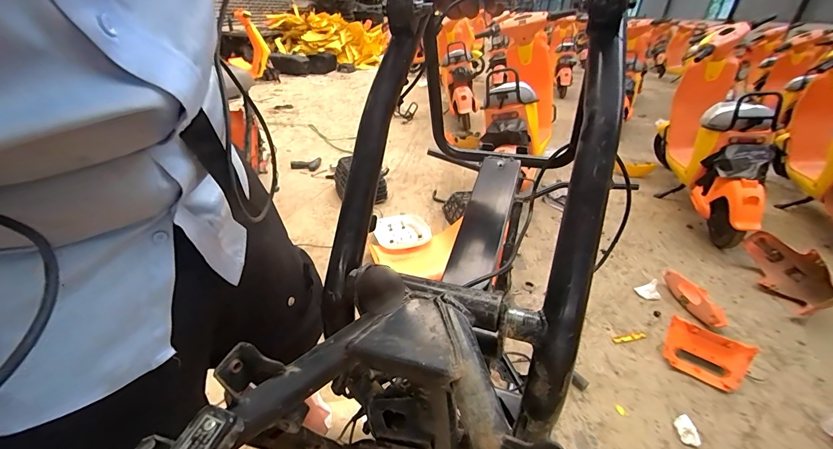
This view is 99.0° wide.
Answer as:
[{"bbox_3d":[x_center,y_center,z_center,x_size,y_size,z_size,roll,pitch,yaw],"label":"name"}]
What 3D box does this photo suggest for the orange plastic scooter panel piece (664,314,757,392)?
[{"bbox_3d":[1.028,0.463,1.266,0.246,0.108,0.161,24,37,31],"label":"orange plastic scooter panel piece"}]

